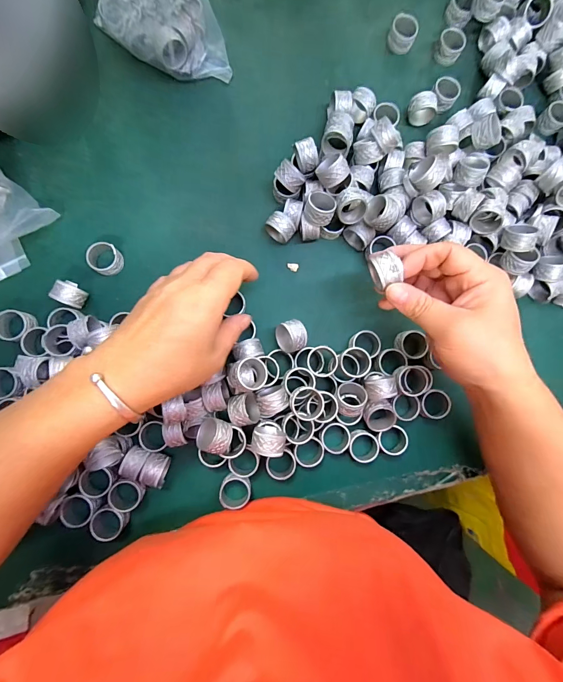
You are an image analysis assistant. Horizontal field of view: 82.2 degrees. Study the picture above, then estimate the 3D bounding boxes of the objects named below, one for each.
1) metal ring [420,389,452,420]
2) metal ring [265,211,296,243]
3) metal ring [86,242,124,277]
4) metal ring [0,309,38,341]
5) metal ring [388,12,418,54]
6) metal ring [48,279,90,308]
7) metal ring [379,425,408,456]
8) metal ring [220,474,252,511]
[{"bbox_3d":[0.145,0.060,0.308,0.027,0.013,0.027,0,86,-4],"label":"metal ring"},{"bbox_3d":[-0.001,-0.109,0.313,0.026,0.025,0.018,38,84,-1],"label":"metal ring"},{"bbox_3d":[-0.164,-0.076,0.302,0.027,0.020,0.027,0,86,-4],"label":"metal ring"},{"bbox_3d":[-0.238,-0.013,0.289,0.029,0.013,0.027,0,86,-4],"label":"metal ring"},{"bbox_3d":[0.128,-0.323,0.340,0.026,0.021,0.026,0,86,-4],"label":"metal ring"},{"bbox_3d":[-0.190,-0.042,0.293,0.022,0.025,0.020,27,84,-2],"label":"metal ring"},{"bbox_3d":[0.103,0.093,0.303,0.027,0.018,0.024,-30,88,-6],"label":"metal ring"},{"bbox_3d":[-0.042,0.135,0.291,0.027,0.015,0.030,-10,86,-5],"label":"metal ring"}]

